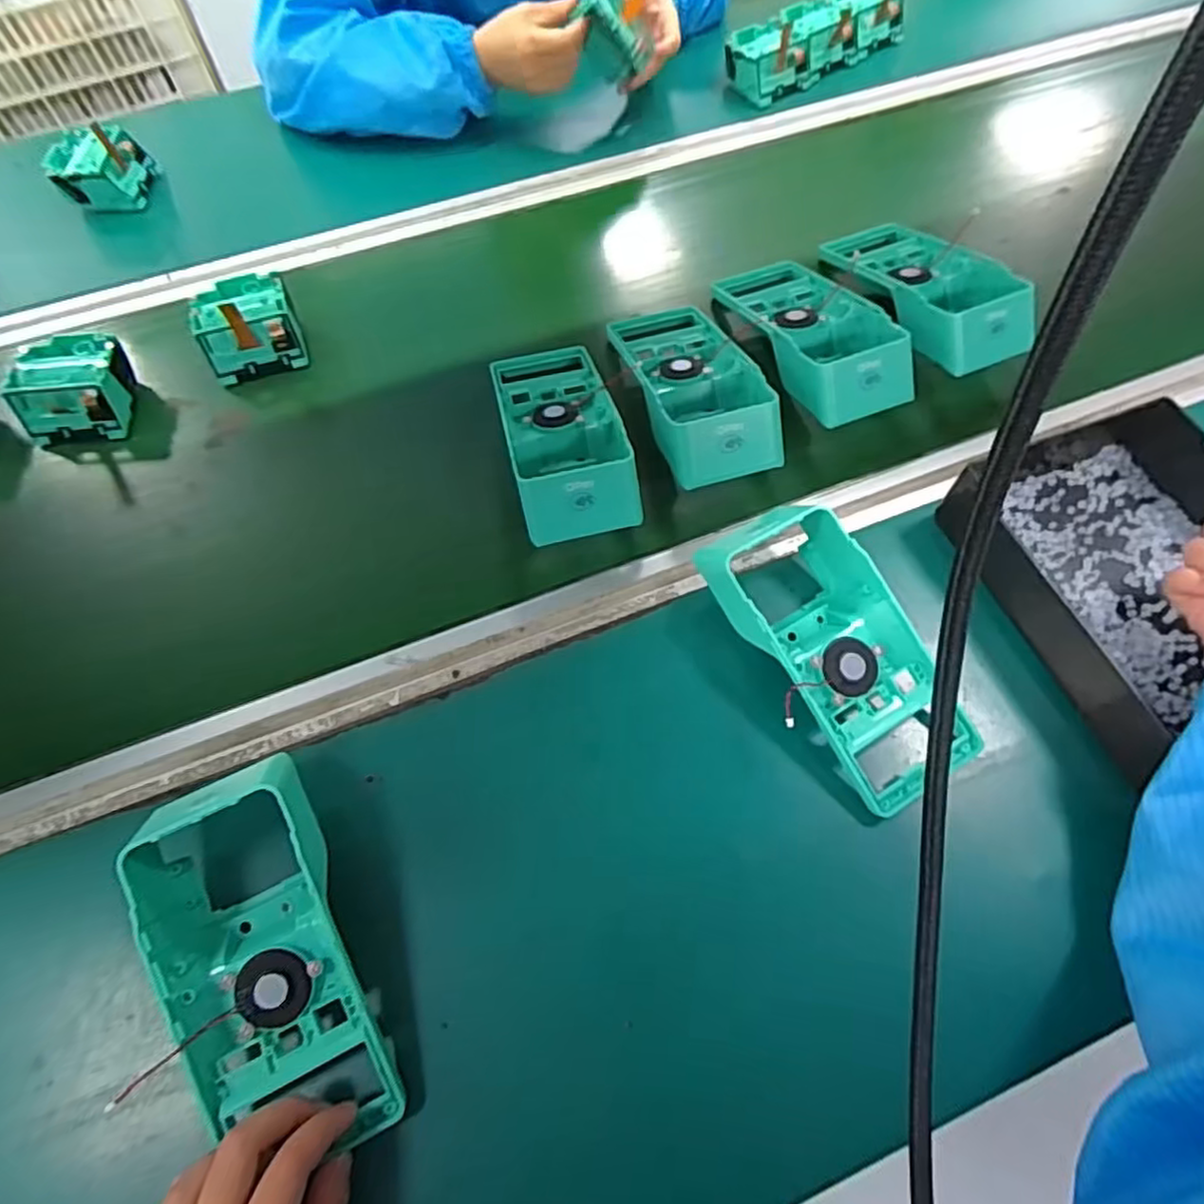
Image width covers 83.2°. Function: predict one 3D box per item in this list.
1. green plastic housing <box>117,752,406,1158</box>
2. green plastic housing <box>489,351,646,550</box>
[{"bbox_3d":[-0.171,0.174,0.332,0.084,0.061,0.180,-24,63,-8],"label":"green plastic housing"},{"bbox_3d":[-0.032,-0.129,0.497,0.088,0.048,0.190,-14,62,-3],"label":"green plastic housing"}]

